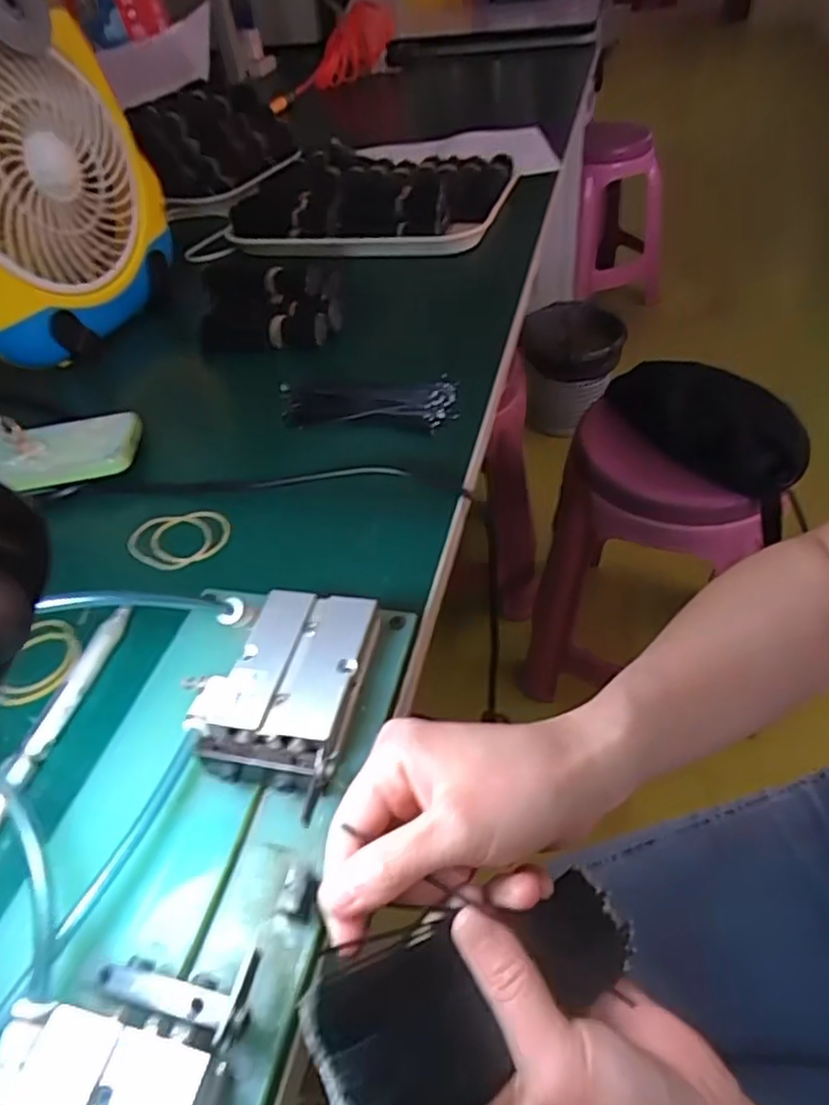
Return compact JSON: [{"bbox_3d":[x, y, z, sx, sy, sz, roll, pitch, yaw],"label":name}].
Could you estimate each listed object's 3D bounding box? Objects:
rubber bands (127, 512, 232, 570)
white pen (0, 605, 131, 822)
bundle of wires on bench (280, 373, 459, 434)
[{"bbox_3d":[-0.145,-0.010,0.407,0.062,0.007,0.048,-16,46,-9],"label":"rubber bands"},{"bbox_3d":[-0.171,0.082,0.311,0.012,0.011,0.140,6,47,12],"label":"white pen"},{"bbox_3d":[-0.034,-0.108,0.481,0.128,0.012,0.051,2,46,9],"label":"bundle of wires on bench"}]

